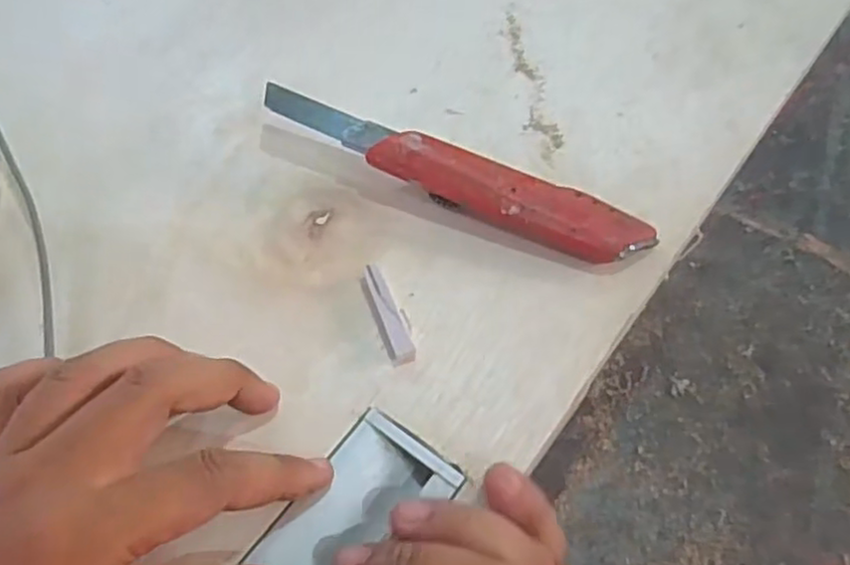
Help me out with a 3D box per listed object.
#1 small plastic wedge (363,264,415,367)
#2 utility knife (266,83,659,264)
[{"bbox_3d":[-0.016,0.014,0.305,0.011,0.008,0.047,-19,59,-10],"label":"small plastic wedge"},{"bbox_3d":[0.009,-0.049,0.334,0.194,0.024,0.031,20,60,13],"label":"utility knife"}]

